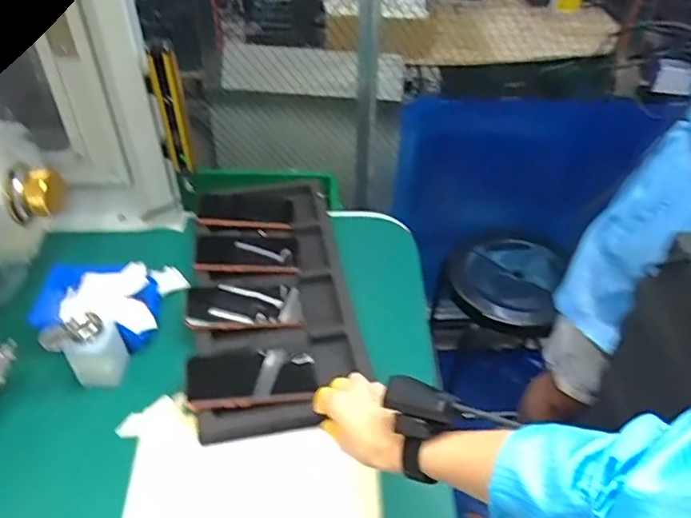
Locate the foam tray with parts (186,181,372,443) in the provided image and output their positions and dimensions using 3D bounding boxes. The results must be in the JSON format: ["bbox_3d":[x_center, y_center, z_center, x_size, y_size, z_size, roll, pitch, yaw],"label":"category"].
[{"bbox_3d":[-0.106,0.038,0.824,0.212,0.032,0.446,-4,44,-5],"label":"foam tray with parts"}]

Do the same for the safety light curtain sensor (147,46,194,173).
[{"bbox_3d":[-0.242,-0.206,0.812,0.033,0.188,0.027,-12,44,-13],"label":"safety light curtain sensor"}]

